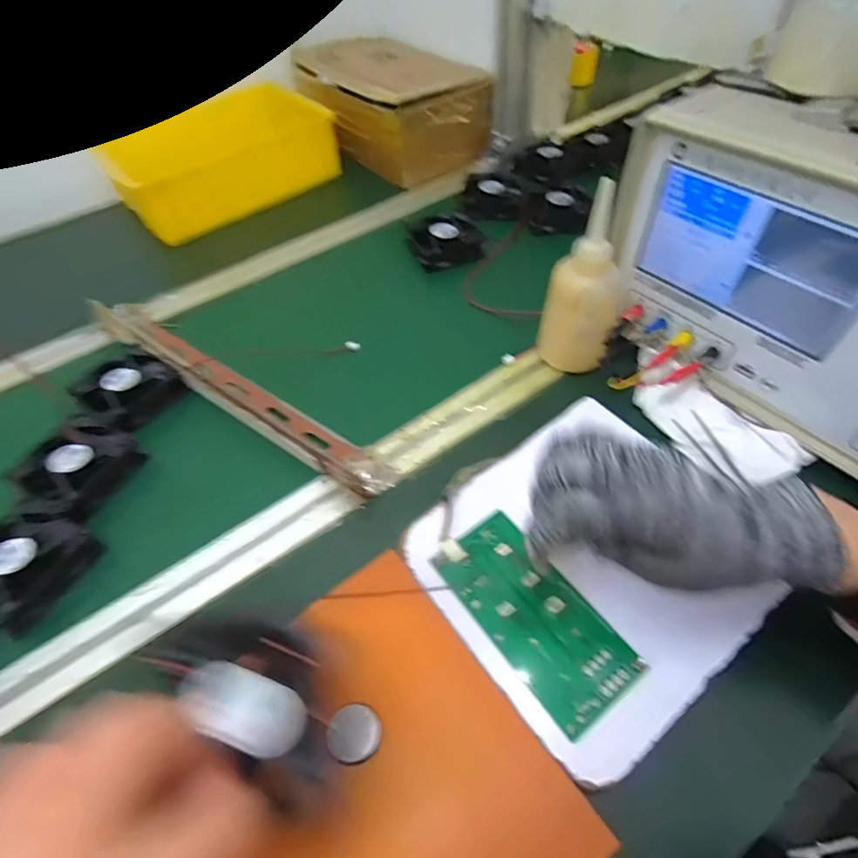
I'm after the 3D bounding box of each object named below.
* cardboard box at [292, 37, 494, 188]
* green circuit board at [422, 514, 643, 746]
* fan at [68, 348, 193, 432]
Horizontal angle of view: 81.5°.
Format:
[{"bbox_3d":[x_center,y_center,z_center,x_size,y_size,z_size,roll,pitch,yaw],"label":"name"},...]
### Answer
[{"bbox_3d":[-0.063,-0.489,0.754,0.184,0.106,0.291,-29,52,-20],"label":"cardboard box"},{"bbox_3d":[0.066,0.116,0.321,0.063,0.008,0.133,-33,58,-19],"label":"green circuit board"},{"bbox_3d":[-0.283,-0.040,0.474,0.079,0.021,0.075,27,55,26],"label":"fan"}]

